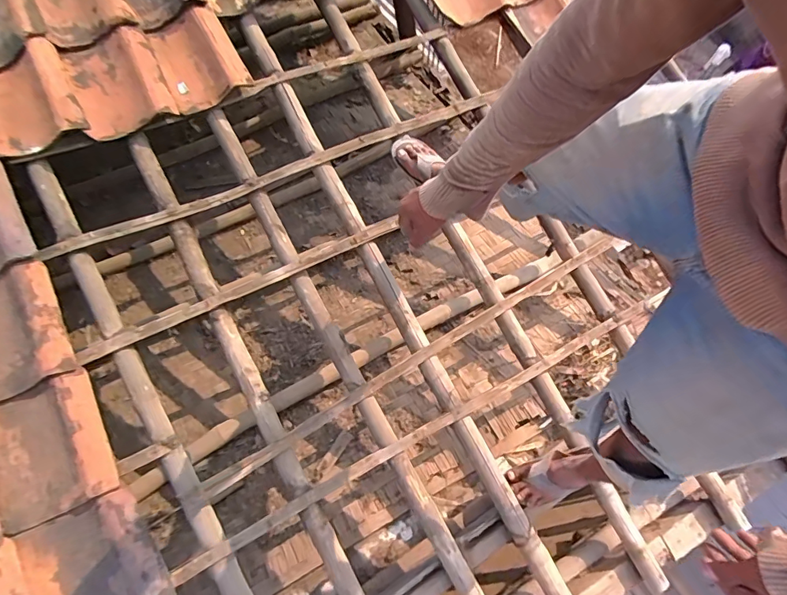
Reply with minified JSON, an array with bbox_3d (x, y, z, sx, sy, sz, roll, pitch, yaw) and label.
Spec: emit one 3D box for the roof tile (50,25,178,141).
[{"bbox_3d":[-0.669,-0.524,1.054,0.207,0.060,0.239,-26,89,-8],"label":"roof tile"}]

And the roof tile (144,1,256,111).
[{"bbox_3d":[-0.506,-0.612,1.119,0.194,0.041,0.224,-31,97,-7],"label":"roof tile"}]

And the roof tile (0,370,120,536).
[{"bbox_3d":[-0.689,0.303,0.871,0.191,0.076,0.254,-19,79,-35],"label":"roof tile"}]

